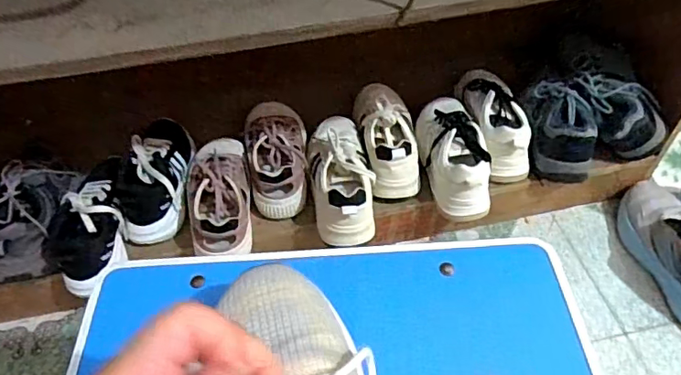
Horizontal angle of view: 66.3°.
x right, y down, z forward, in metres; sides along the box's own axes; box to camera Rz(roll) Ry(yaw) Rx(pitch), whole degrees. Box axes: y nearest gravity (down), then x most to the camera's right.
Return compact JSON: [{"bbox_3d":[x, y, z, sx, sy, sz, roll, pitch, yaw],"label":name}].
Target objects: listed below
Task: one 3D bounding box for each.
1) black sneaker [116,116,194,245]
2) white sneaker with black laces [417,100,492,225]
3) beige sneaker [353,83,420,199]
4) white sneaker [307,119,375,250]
[{"bbox_3d":[-0.293,-0.026,0.838,0.089,0.082,0.227,-2,50,1],"label":"black sneaker"},{"bbox_3d":[0.185,-0.066,0.861,0.092,0.091,0.228,-6,50,-2],"label":"white sneaker with black laces"},{"bbox_3d":[0.078,-0.097,0.871,0.088,0.081,0.226,-7,50,-3],"label":"beige sneaker"},{"bbox_3d":[0.001,-0.028,0.821,0.096,0.085,0.237,-8,50,-4],"label":"white sneaker"}]

